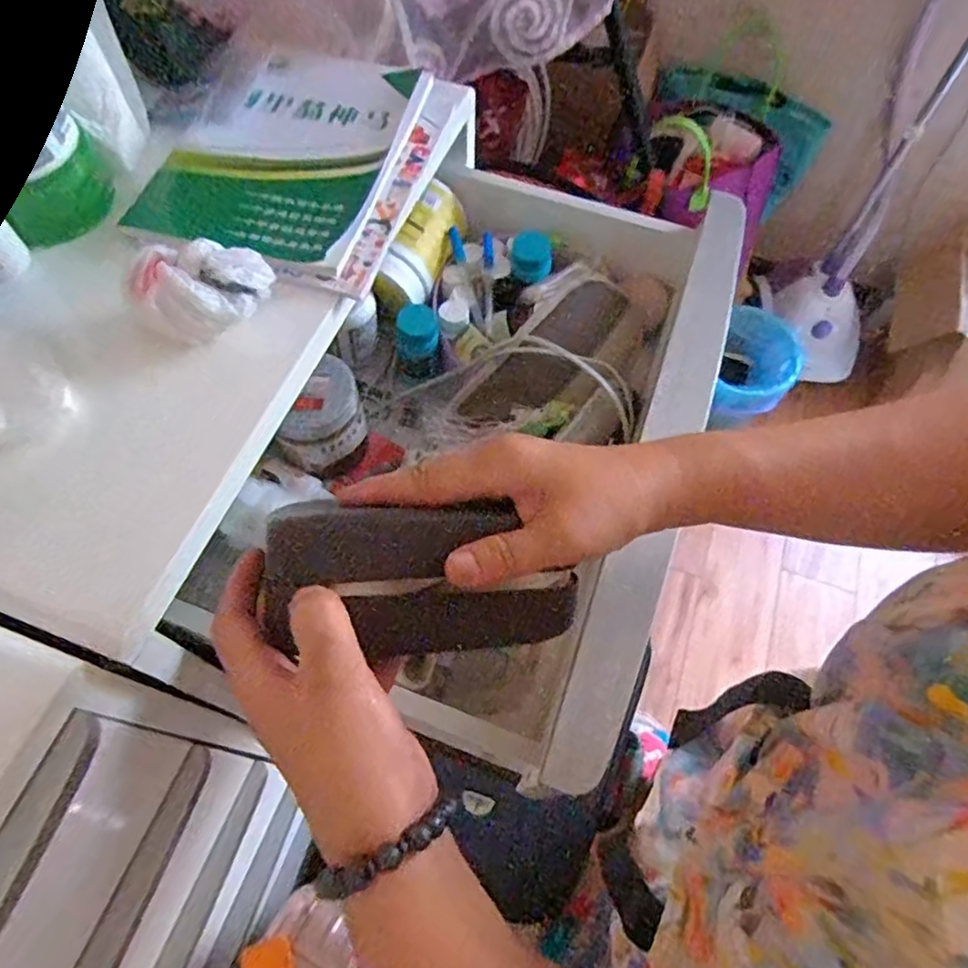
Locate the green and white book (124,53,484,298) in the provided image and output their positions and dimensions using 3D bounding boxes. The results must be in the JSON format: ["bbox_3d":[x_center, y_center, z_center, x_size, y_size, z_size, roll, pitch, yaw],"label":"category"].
[{"bbox_3d":[-0.149,-0.294,0.562,0.198,0.023,0.280,17,64,8],"label":"green and white book"}]

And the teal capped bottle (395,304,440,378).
[{"bbox_3d":[-0.064,-0.137,0.624,0.042,0.055,0.047,1,63,0],"label":"teal capped bottle"}]

